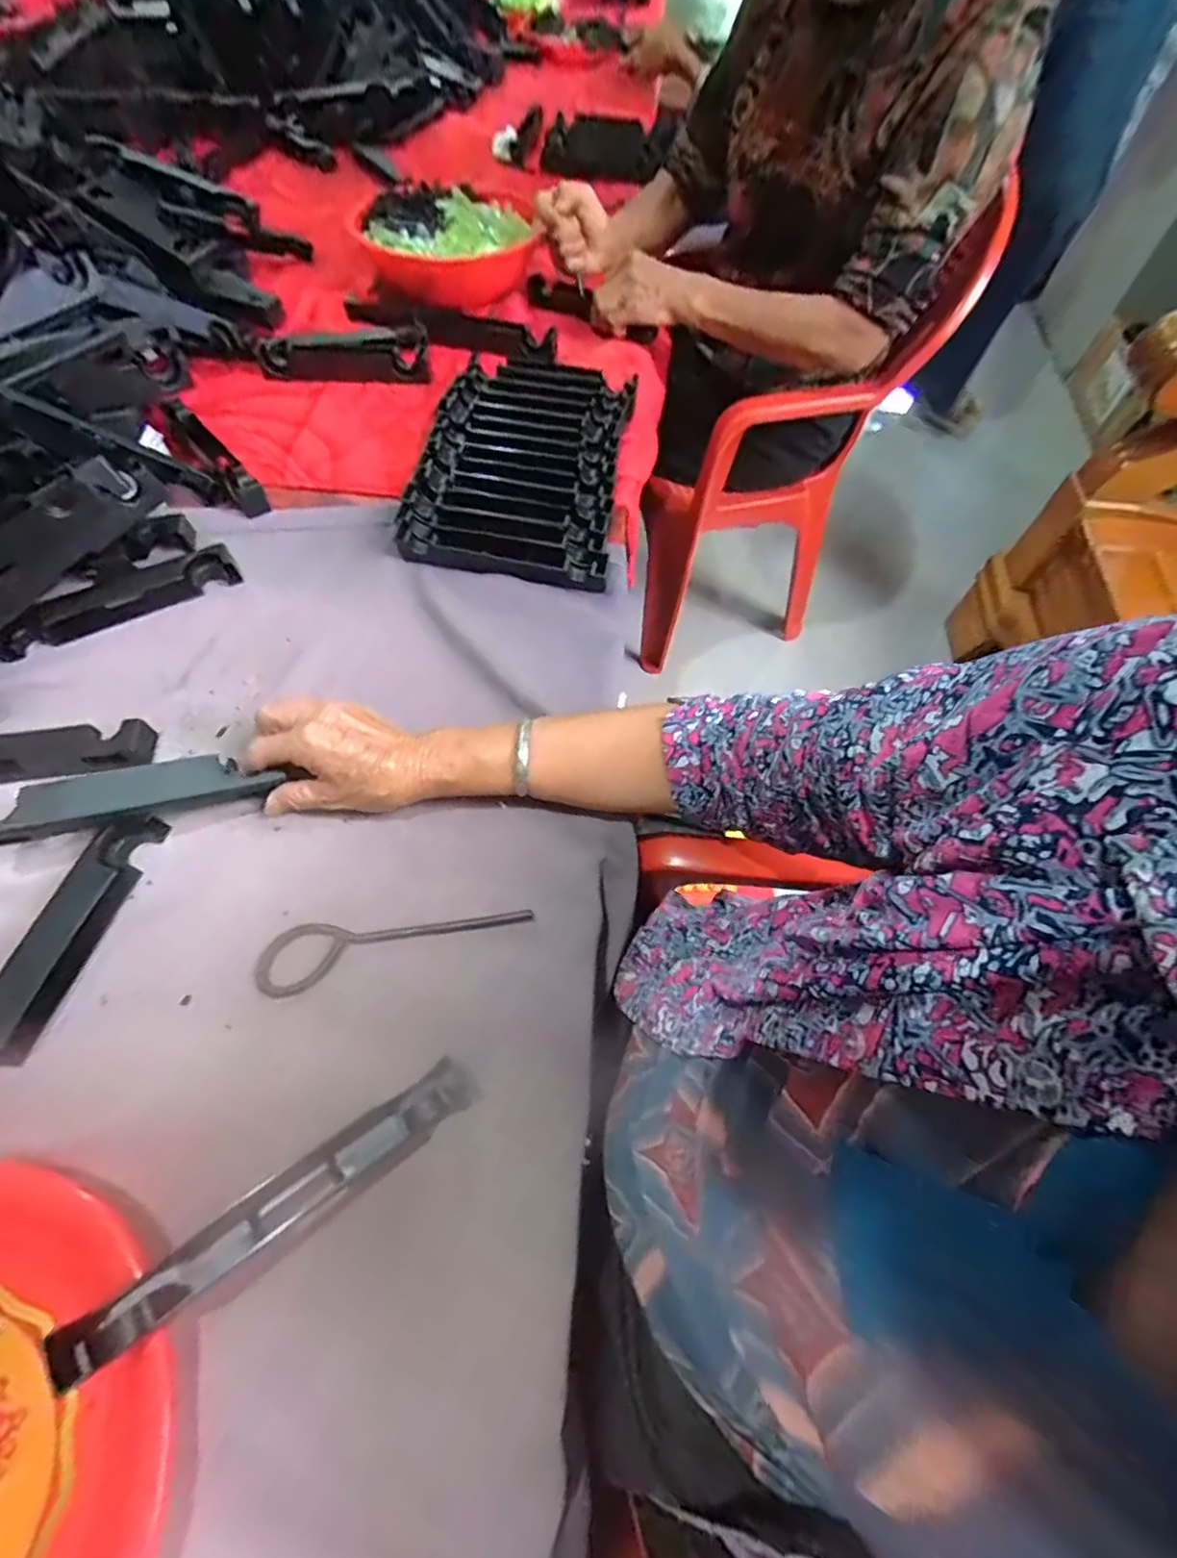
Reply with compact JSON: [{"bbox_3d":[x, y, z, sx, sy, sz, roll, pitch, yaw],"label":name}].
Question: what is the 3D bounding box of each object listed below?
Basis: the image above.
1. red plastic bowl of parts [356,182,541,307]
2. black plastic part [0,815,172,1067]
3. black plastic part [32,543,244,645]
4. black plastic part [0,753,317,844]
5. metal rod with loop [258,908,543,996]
[{"bbox_3d":[-0.175,-0.704,0.769,0.226,0.057,0.214,-7,63,-2],"label":"red plastic bowl of parts"},{"bbox_3d":[-0.342,0.113,0.378,0.029,0.025,0.193,12,64,7],"label":"black plastic part"},{"bbox_3d":[-0.404,-0.170,0.534,0.166,0.021,0.039,-25,66,-11],"label":"black plastic part"},{"bbox_3d":[-0.312,0.011,0.404,0.199,0.019,0.036,-11,63,-17],"label":"black plastic part"},{"bbox_3d":[-0.130,0.100,0.395,0.178,0.011,0.043,-17,64,-8],"label":"metal rod with loop"}]

